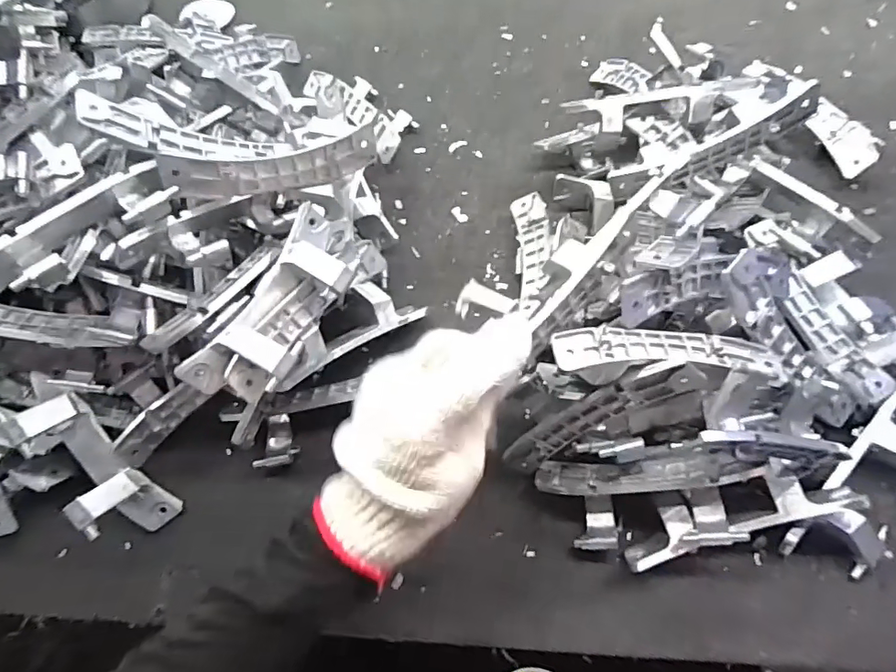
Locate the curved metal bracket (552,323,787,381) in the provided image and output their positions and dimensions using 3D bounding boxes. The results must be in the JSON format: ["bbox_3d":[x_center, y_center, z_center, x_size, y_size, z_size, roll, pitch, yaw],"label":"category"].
[{"bbox_3d":[0.140,0.008,0.322,0.154,0.020,0.034,2,64,-10],"label":"curved metal bracket"}]

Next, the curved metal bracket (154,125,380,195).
[{"bbox_3d":[-0.124,-0.123,0.377,0.150,0.033,0.018,-18,64,-22],"label":"curved metal bracket"}]

